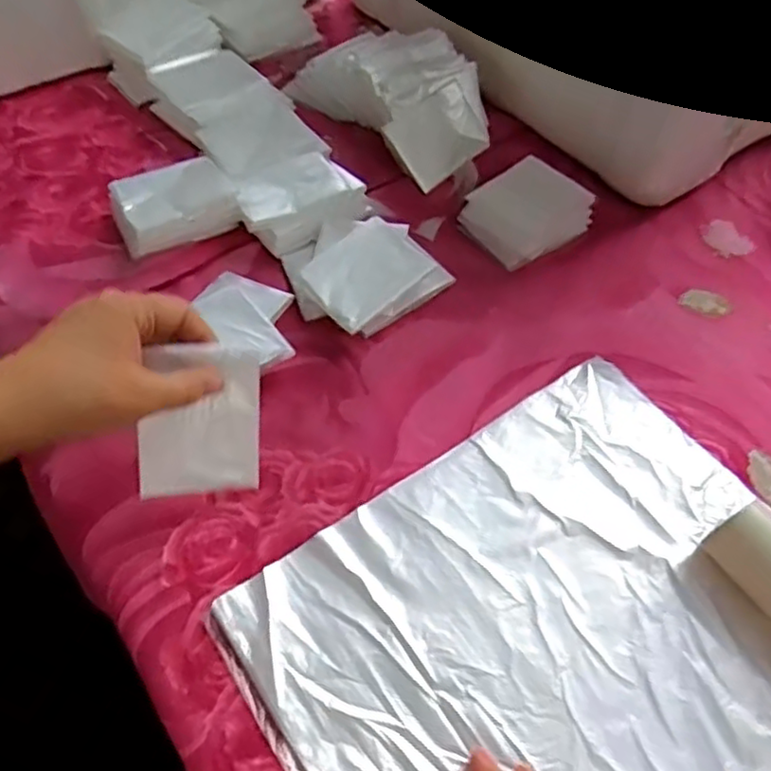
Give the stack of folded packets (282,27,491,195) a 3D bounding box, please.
[{"bbox_3d":[0.009,-0.259,0.587,0.111,0.052,0.186,-35,63,-20],"label":"stack of folded packets"}]

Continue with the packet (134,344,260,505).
[{"bbox_3d":[-0.101,0.022,0.365,0.063,0.090,0.010,-2,15,-21],"label":"packet"}]

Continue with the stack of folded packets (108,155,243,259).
[{"bbox_3d":[-0.162,-0.137,0.518,0.089,0.034,0.068,-21,59,-13],"label":"stack of folded packets"}]

